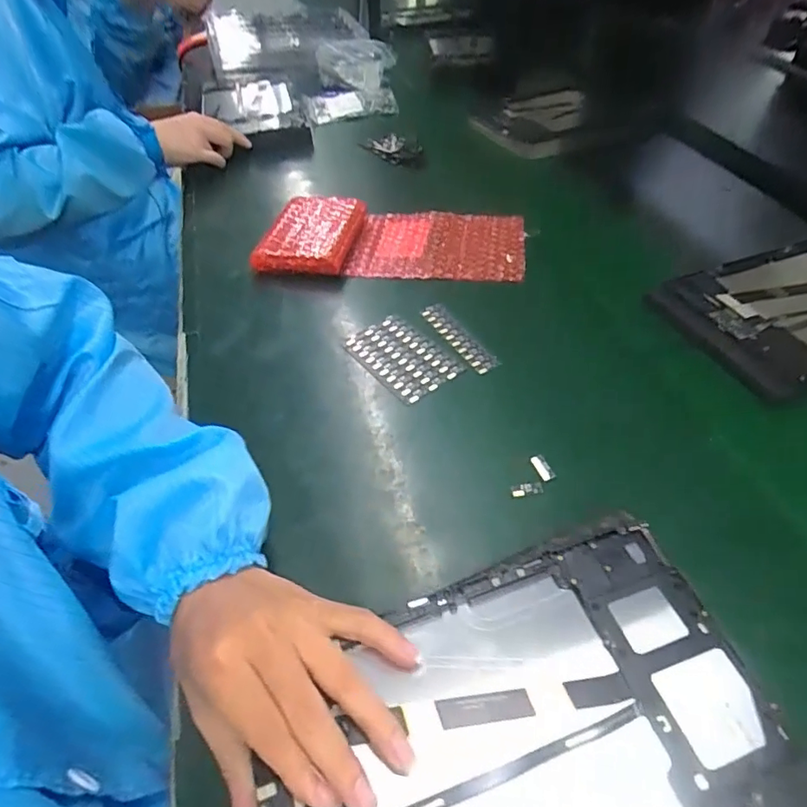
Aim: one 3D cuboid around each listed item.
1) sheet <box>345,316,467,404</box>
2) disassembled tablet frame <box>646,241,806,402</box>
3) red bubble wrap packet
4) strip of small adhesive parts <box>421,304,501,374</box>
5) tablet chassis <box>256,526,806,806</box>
[{"bbox_3d":[-0.002,-0.041,0.468,0.059,0.005,0.095,-33,54,-23],"label":"sheet"},{"bbox_3d":[0.373,-0.091,0.481,0.257,0.009,0.164,-18,49,-13],"label":"disassembled tablet frame"},{"bbox_3d":[-0.013,-0.180,0.579,0.282,0.029,0.133,0,48,3],"label":"red bubble wrap packet"},{"bbox_3d":[0.049,-0.059,0.480,0.021,0.008,0.095,-23,50,-17],"label":"strip of small adhesive parts"},{"bbox_3d":[0.052,0.156,0.251,0.233,0.014,0.147,-17,49,-12],"label":"tablet chassis"}]

